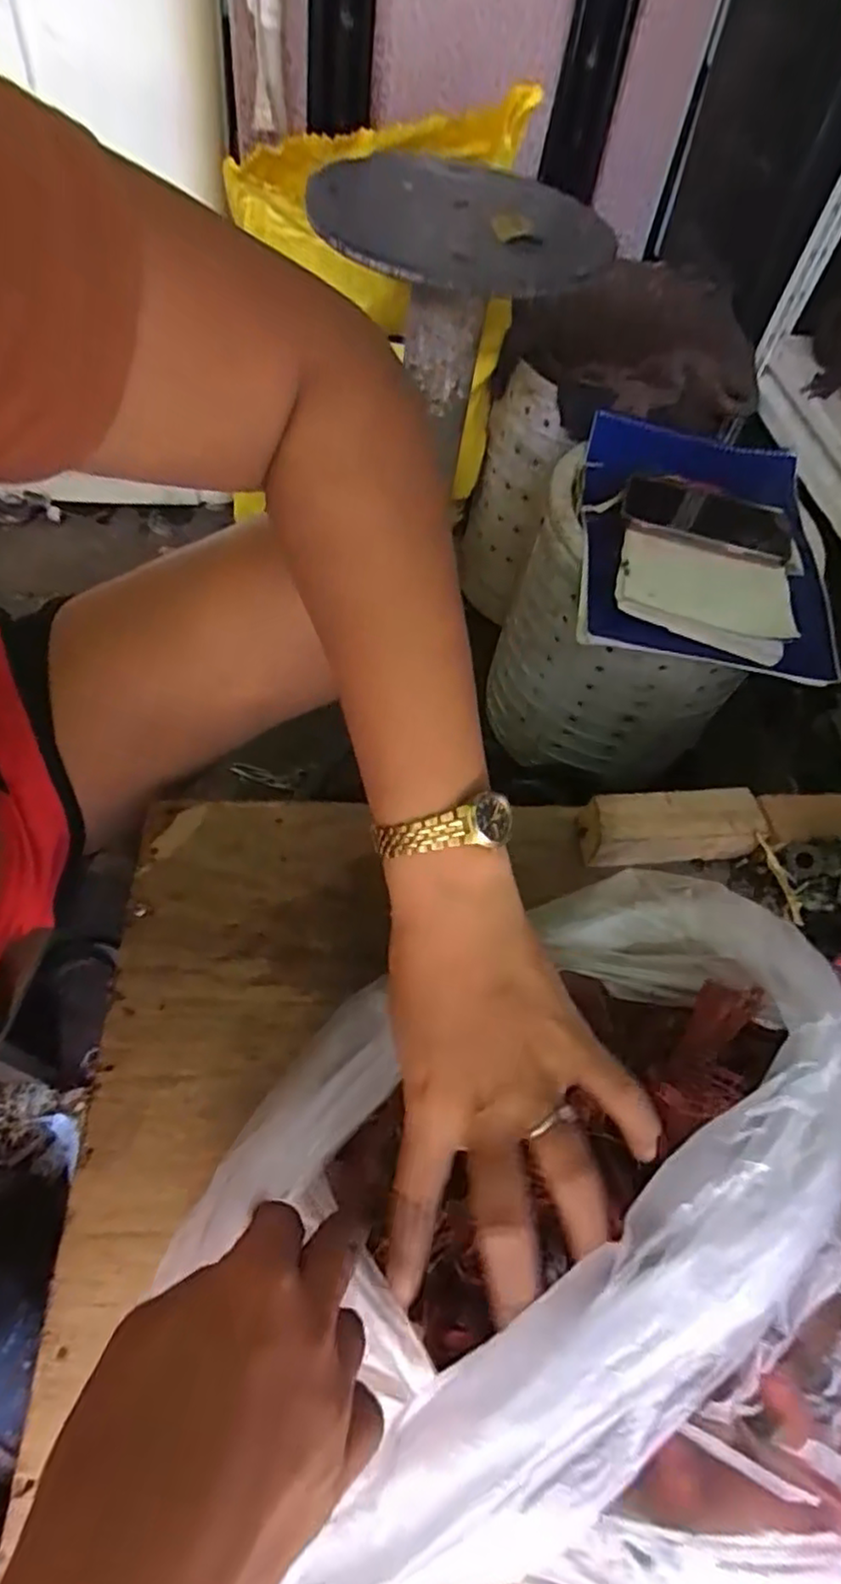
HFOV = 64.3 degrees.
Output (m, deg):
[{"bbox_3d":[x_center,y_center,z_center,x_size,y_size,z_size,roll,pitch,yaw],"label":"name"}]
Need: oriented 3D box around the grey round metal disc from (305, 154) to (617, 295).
[{"bbox_3d":[0.028,-0.385,0.450,0.199,0.016,0.193,6,58,-3],"label":"grey round metal disc"}]

